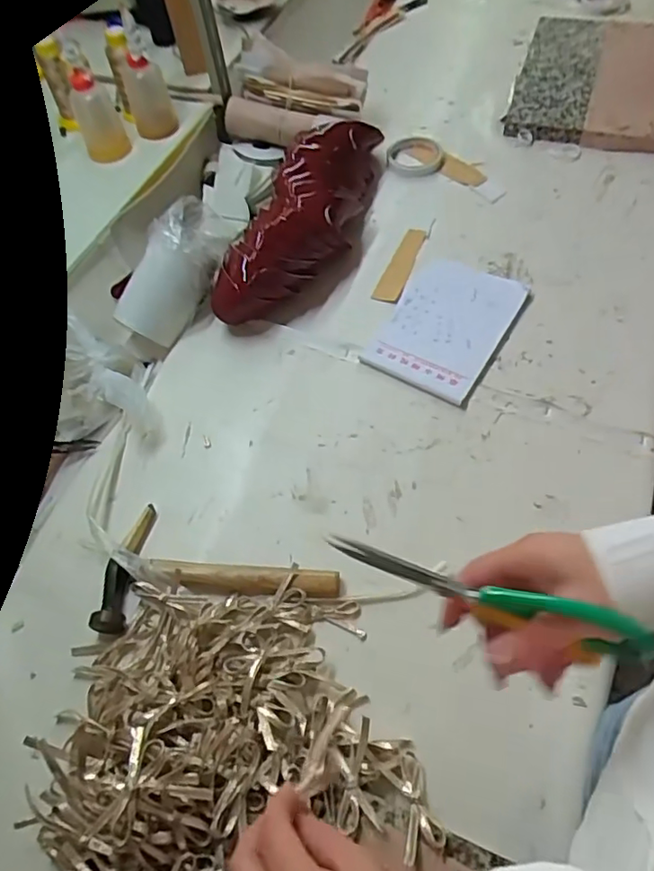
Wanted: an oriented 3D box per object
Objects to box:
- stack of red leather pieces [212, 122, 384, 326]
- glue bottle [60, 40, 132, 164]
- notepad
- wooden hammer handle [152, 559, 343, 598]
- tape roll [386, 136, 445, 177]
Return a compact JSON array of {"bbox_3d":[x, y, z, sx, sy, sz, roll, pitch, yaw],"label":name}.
[{"bbox_3d":[-0.022,-0.328,0.832,0.127,0.092,0.434,15,60,13],"label":"stack of red leather pieces"},{"bbox_3d":[-0.354,-0.499,0.873,0.068,0.143,0.052,-24,59,-11],"label":"glue bottle"},{"bbox_3d":[0.157,-0.156,0.763,0.151,0.006,0.225,26,63,19],"label":"notepad"},{"bbox_3d":[-0.083,0.144,0.585,0.189,0.019,0.029,2,58,6],"label":"wooden hammer handle"},{"bbox_3d":[0.147,-0.464,0.959,0.090,0.018,0.090,-2,58,3],"label":"tape roll"}]

